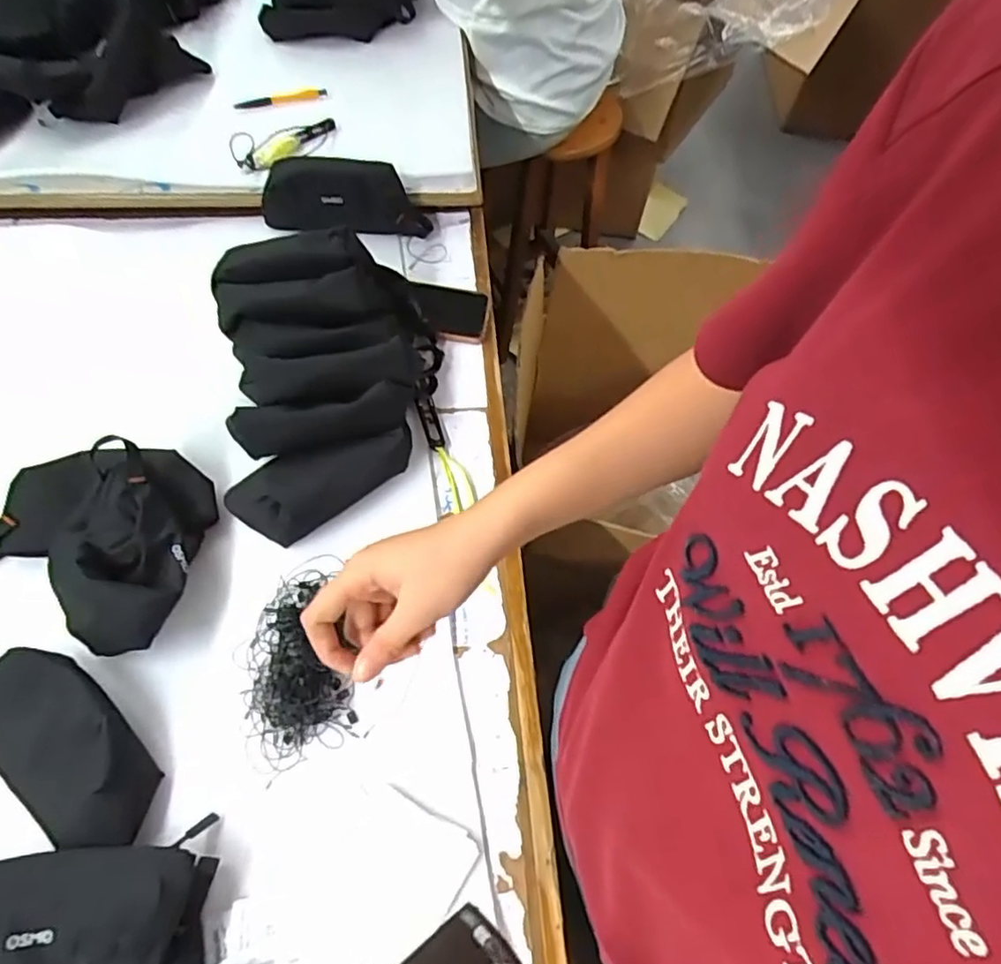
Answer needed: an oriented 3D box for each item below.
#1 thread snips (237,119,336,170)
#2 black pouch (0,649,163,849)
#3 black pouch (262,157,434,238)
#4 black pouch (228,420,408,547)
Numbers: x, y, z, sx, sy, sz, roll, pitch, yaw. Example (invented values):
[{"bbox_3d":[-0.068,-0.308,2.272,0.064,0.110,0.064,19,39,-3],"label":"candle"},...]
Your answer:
[{"bbox_3d":[-0.279,-0.450,0.824,0.027,0.023,0.141,37,64,16],"label":"thread snips"},{"bbox_3d":[-0.356,0.200,0.494,0.214,0.044,0.091,33,63,15],"label":"black pouch"},{"bbox_3d":[-0.197,-0.360,0.791,0.208,0.102,0.048,-1,60,-4],"label":"black pouch"},{"bbox_3d":[-0.173,-0.001,0.620,0.183,0.046,0.077,-28,65,-18],"label":"black pouch"}]

